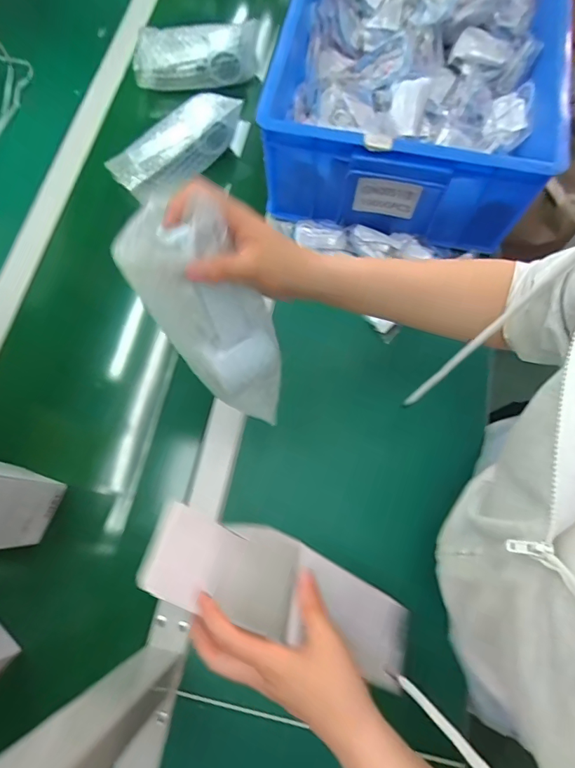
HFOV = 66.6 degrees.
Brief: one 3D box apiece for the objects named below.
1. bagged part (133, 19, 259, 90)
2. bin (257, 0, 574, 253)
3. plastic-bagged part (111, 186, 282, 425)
[{"bbox_3d":[-0.146,-0.528,0.703,0.198,0.075,0.065,-4,70,1],"label":"bagged part"},{"bbox_3d":[0.190,-0.459,0.621,0.344,0.168,0.483,13,71,7],"label":"bin"},{"bbox_3d":[-0.054,-0.050,0.348,0.079,0.189,0.041,-42,40,-12],"label":"plastic-bagged part"}]

